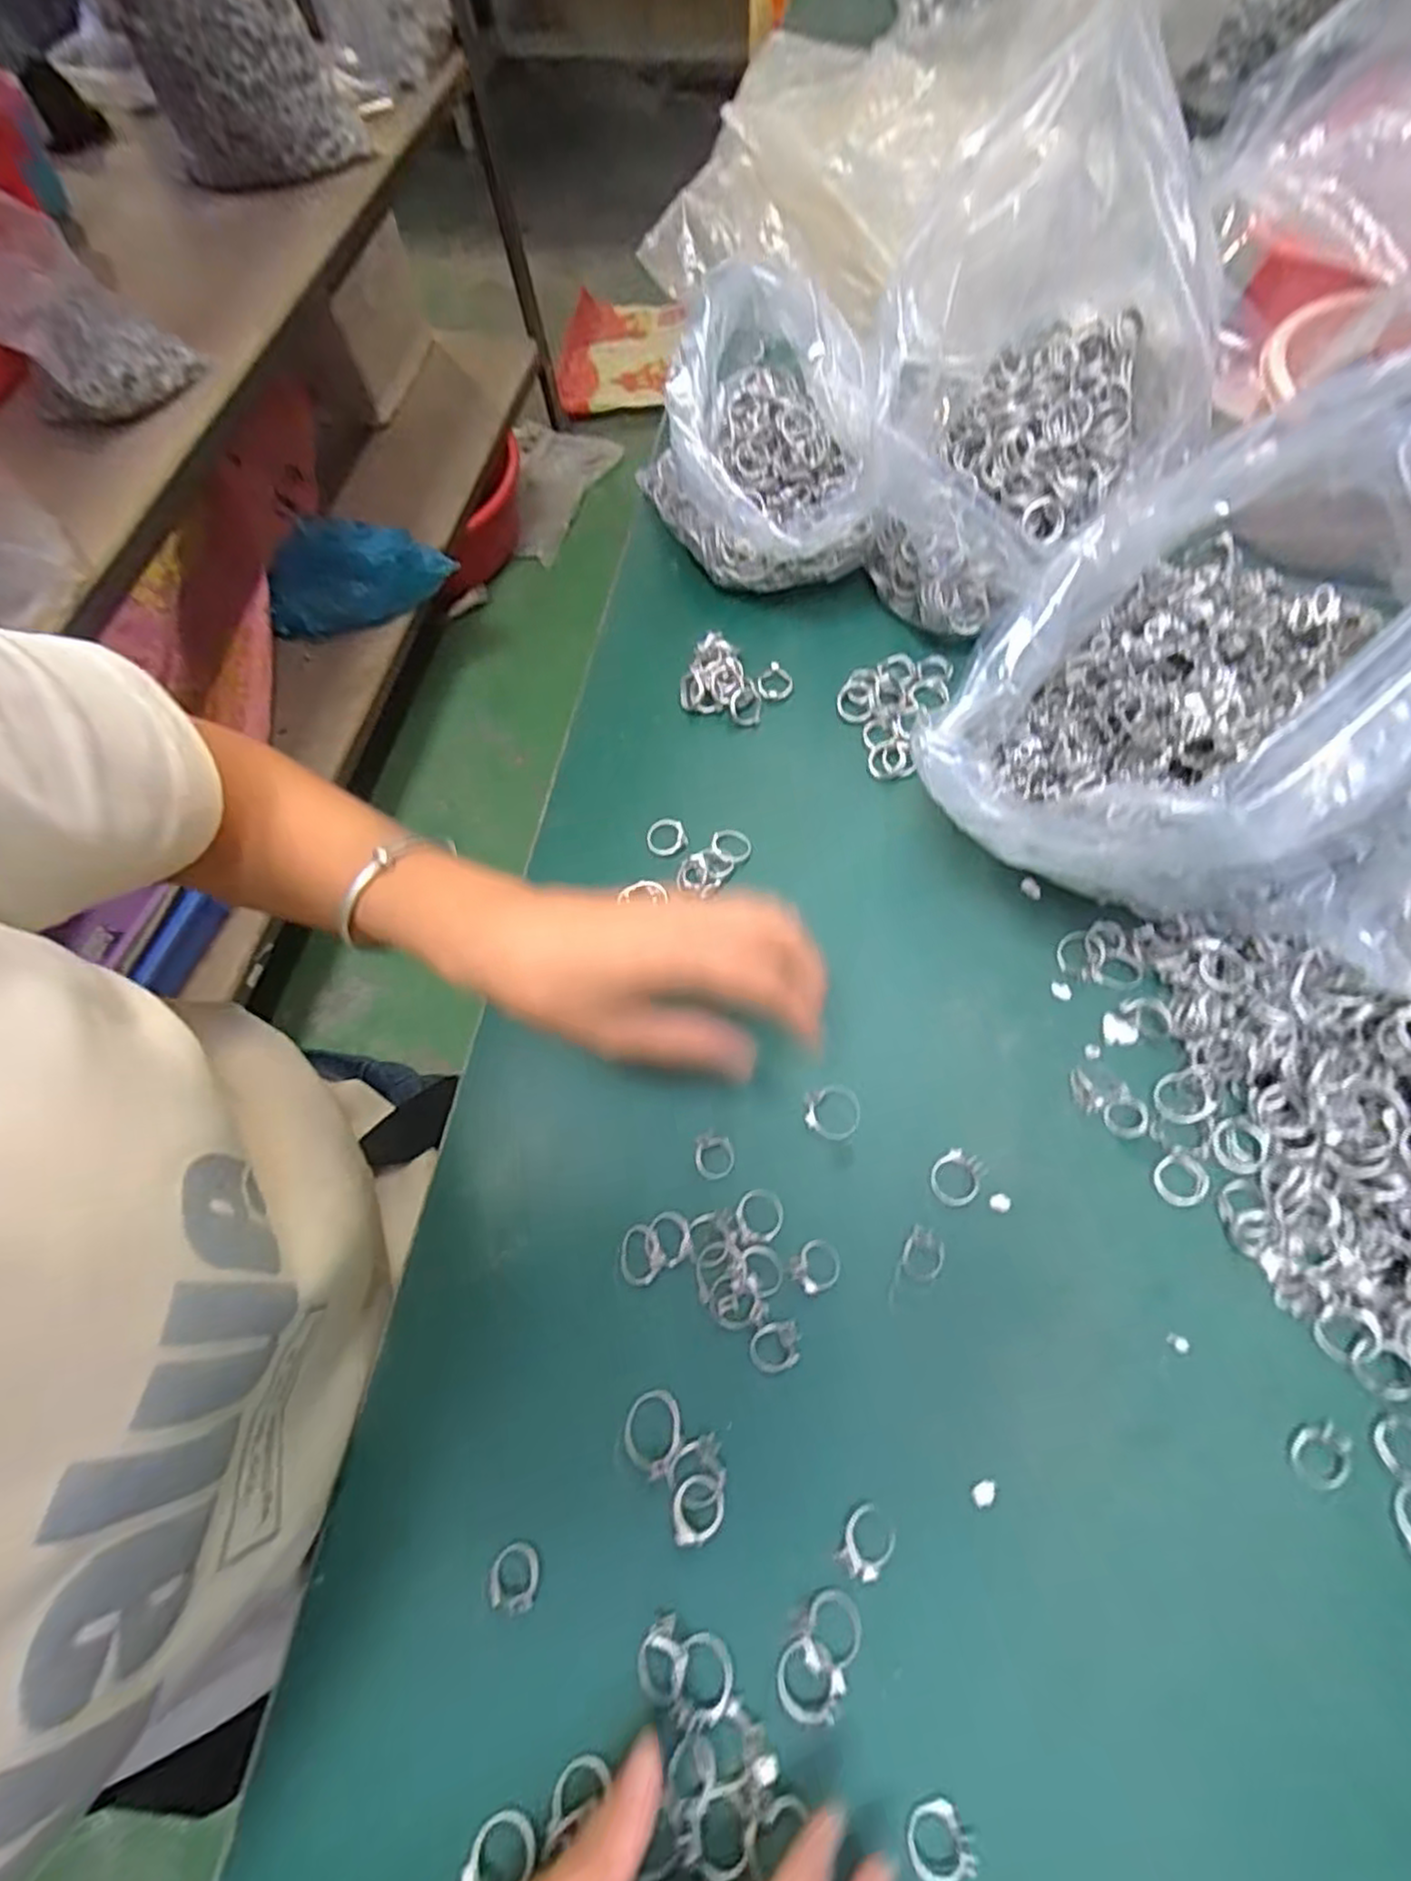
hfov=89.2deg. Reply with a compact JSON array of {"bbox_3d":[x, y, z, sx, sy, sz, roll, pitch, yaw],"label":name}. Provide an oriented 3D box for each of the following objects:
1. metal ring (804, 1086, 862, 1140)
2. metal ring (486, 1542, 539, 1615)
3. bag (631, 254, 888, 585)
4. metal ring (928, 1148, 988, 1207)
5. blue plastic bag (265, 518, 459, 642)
[{"bbox_3d":[0.058,0.078,0.326,0.025,0.004,0.023,-1,68,2],"label":"metal ring"},{"bbox_3d":[-0.071,0.236,0.266,0.018,0.004,0.019,-1,68,2],"label":"metal ring"},{"bbox_3d":[0.028,-0.278,0.415,0.122,0.111,0.137,-7,67,-1],"label":"bag"},{"bbox_3d":[0.110,0.104,0.314,0.021,0.006,0.023,-1,68,2],"label":"metal ring"},{"bbox_3d":[-0.539,-0.552,1.096,0.285,0.136,0.095,-7,67,1],"label":"blue plastic bag"}]

